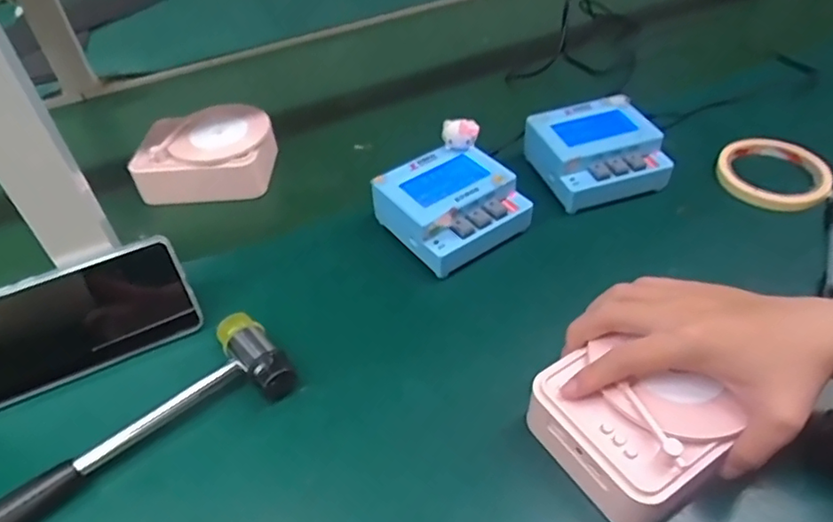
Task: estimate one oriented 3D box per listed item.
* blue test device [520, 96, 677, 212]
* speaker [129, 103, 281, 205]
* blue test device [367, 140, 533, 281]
[{"bbox_3d":[0.169,-0.099,0.554,0.104,0.054,0.099,-16,45,-11],"label":"blue test device"},{"bbox_3d":[-0.217,-0.112,0.609,0.132,0.050,0.095,-2,44,3],"label":"speaker"},{"bbox_3d":[0.030,-0.047,0.512,0.100,0.054,0.098,-29,49,-23],"label":"blue test device"}]

